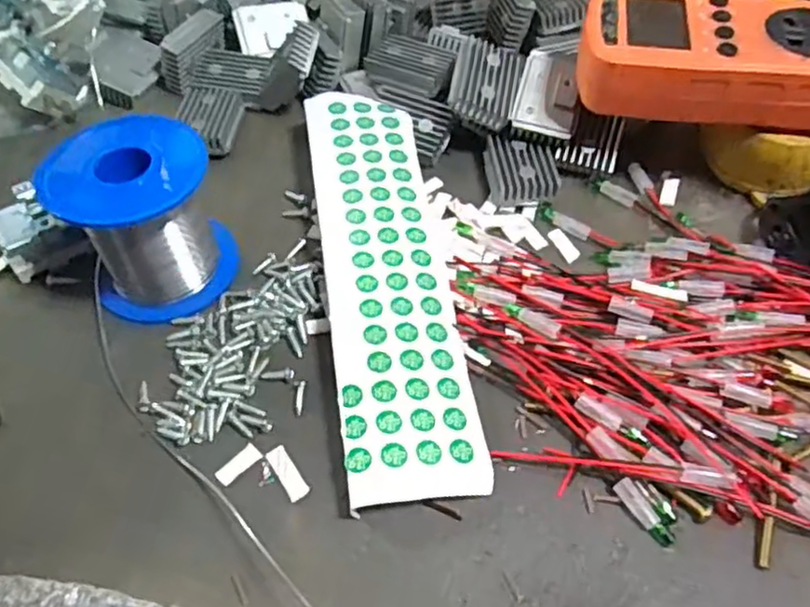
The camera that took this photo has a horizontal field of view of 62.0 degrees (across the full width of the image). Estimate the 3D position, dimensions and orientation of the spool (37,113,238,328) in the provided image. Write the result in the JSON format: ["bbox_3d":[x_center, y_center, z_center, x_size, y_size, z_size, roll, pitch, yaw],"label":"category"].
[{"bbox_3d":[-0.111,-0.038,0.291,0.062,0.064,0.061,-20,56,-13],"label":"spool"}]

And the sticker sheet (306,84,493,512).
[{"bbox_3d":[-0.009,-0.017,0.304,0.052,0.018,0.215,-7,54,-4],"label":"sticker sheet"}]

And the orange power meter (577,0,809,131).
[{"bbox_3d":[0.147,-0.120,0.322,0.127,0.032,0.072,1,53,1],"label":"orange power meter"}]

